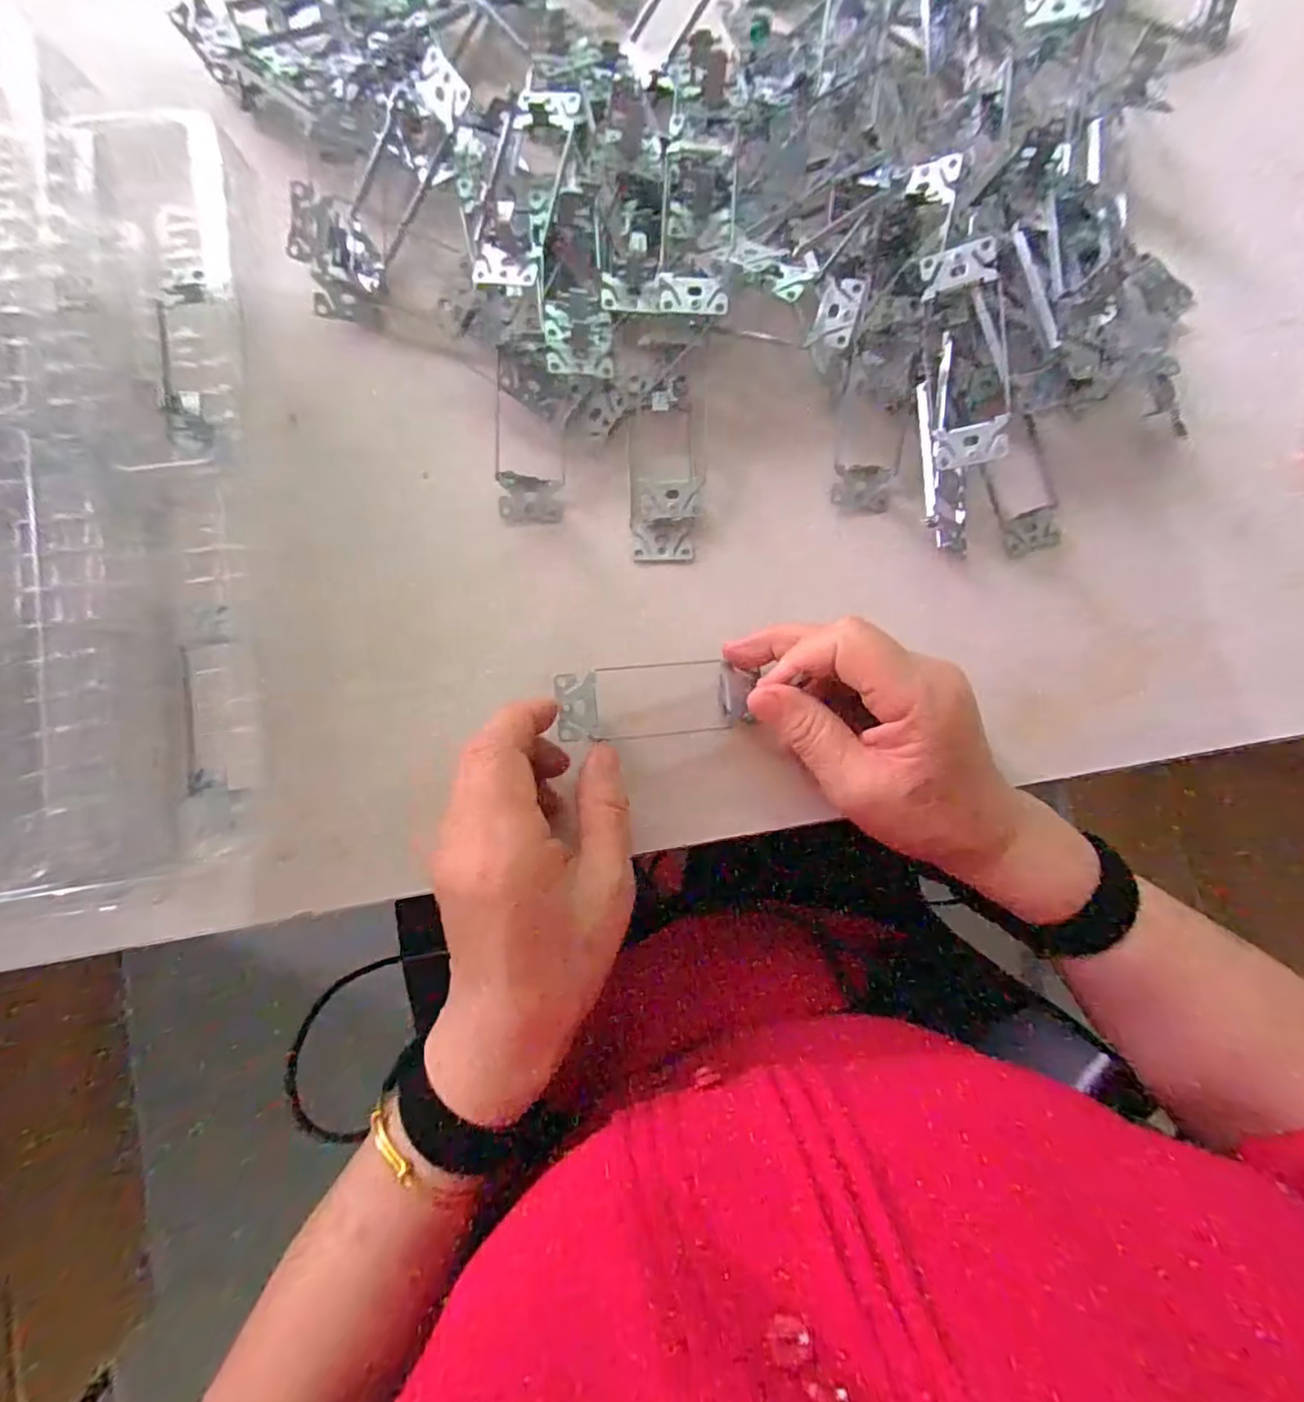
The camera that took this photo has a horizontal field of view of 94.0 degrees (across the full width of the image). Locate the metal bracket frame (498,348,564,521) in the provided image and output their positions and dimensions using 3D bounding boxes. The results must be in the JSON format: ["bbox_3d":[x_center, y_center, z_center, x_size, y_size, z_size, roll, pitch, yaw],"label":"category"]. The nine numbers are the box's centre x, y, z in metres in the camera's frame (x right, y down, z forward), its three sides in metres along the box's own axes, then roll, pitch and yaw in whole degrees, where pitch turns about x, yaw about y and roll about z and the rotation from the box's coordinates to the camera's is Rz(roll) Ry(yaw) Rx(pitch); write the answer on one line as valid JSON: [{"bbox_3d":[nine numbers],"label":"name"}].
[{"bbox_3d":[-0.064,-0.139,0.319,0.035,0.018,0.084,0,85,-2],"label":"metal bracket frame"}]

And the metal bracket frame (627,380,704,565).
[{"bbox_3d":[0.007,-0.126,0.323,0.038,0.014,0.099,-2,85,-2],"label":"metal bracket frame"}]

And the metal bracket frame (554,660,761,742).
[{"bbox_3d":[0.003,0.000,0.306,0.102,0.012,0.035,-4,85,-15],"label":"metal bracket frame"}]

